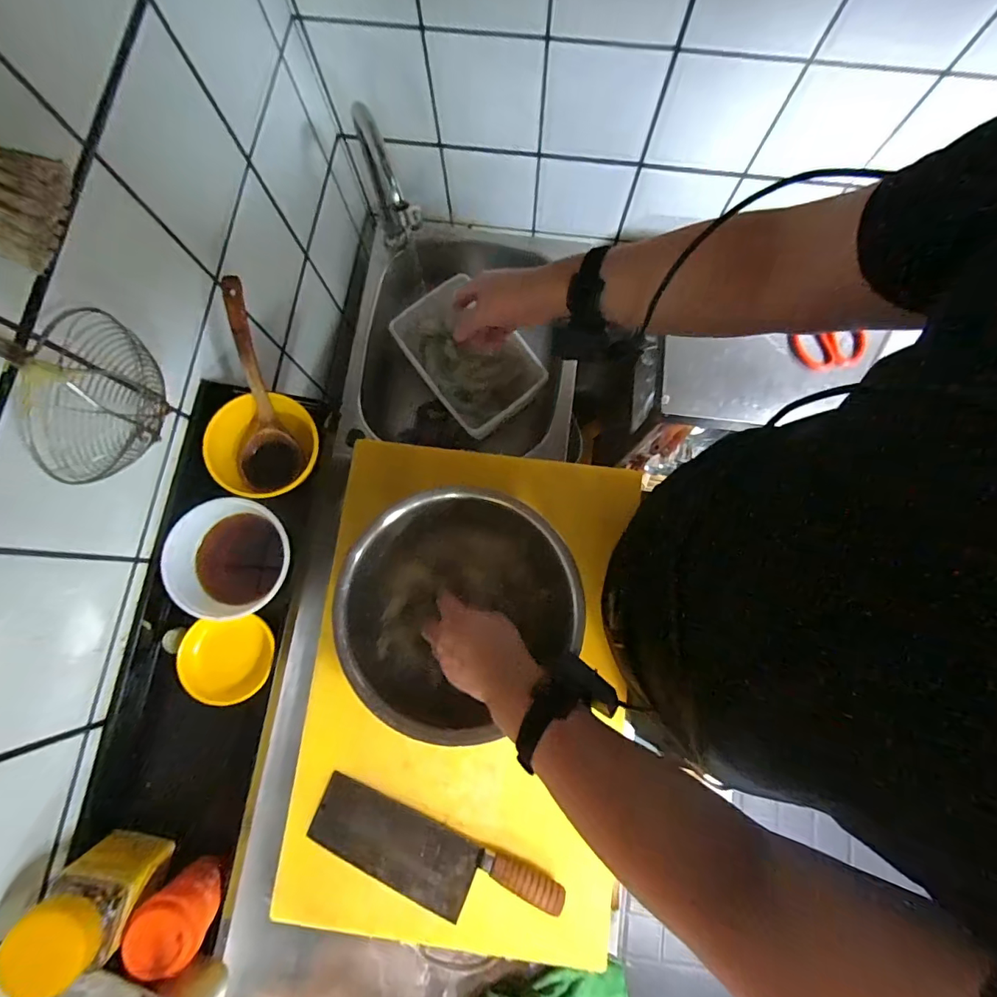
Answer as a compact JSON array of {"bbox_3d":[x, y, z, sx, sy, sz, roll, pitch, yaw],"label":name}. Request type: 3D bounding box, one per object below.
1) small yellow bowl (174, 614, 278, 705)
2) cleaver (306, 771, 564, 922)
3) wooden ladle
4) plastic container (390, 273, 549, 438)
[{"bbox_3d":[-0.271,0.159,0.468,0.082,0.033,0.082,1,87,-20],"label":"small yellow bowl"},{"bbox_3d":[-0.078,0.418,0.527,0.288,0.026,0.083,22,81,4],"label":"cleaver"},{"bbox_3d":[-0.242,-0.109,0.459,0.056,0.044,0.199,1,112,1],"label":"wooden ladle"},{"bbox_3d":[-0.050,-0.239,0.793,0.158,0.066,0.239,-37,82,-6],"label":"plastic container"}]

